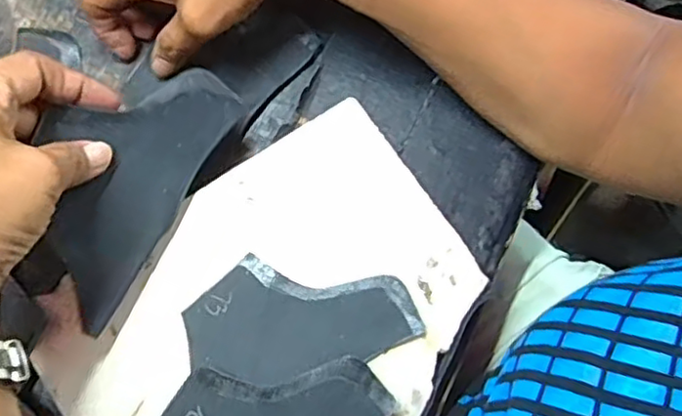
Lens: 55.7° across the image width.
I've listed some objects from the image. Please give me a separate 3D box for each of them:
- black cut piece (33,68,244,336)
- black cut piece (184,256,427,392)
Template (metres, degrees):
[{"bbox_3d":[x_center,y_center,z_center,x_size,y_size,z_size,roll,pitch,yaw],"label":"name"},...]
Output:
[{"bbox_3d":[-0.112,-0.018,0.322,0.076,0.008,0.138,36,71,-30],"label":"black cut piece"},{"bbox_3d":[-0.020,0.060,0.332,0.114,0.007,0.061,9,71,0],"label":"black cut piece"}]

